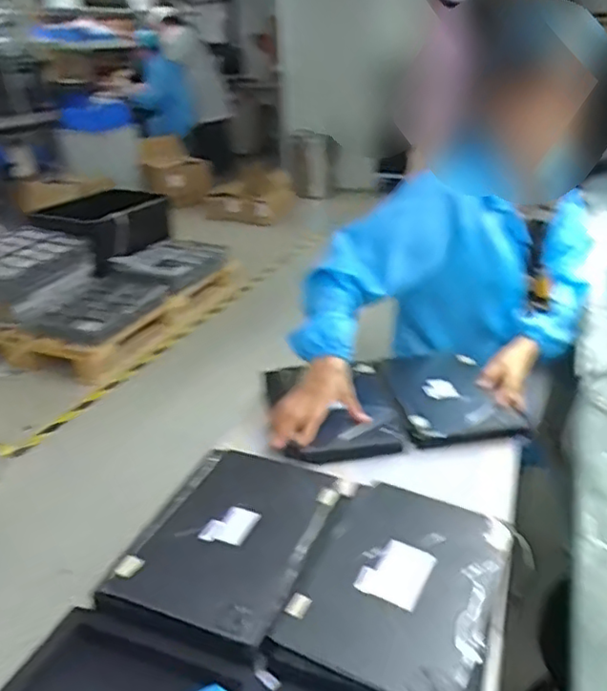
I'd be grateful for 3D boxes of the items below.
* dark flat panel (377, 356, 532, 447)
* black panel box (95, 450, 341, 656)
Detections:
[{"bbox_3d":[0.245,0.083,1.058,0.191,0.031,0.243,-5,27,-8],"label":"dark flat panel"},{"bbox_3d":[-0.082,0.211,0.699,0.190,0.021,0.264,8,28,18],"label":"black panel box"}]

